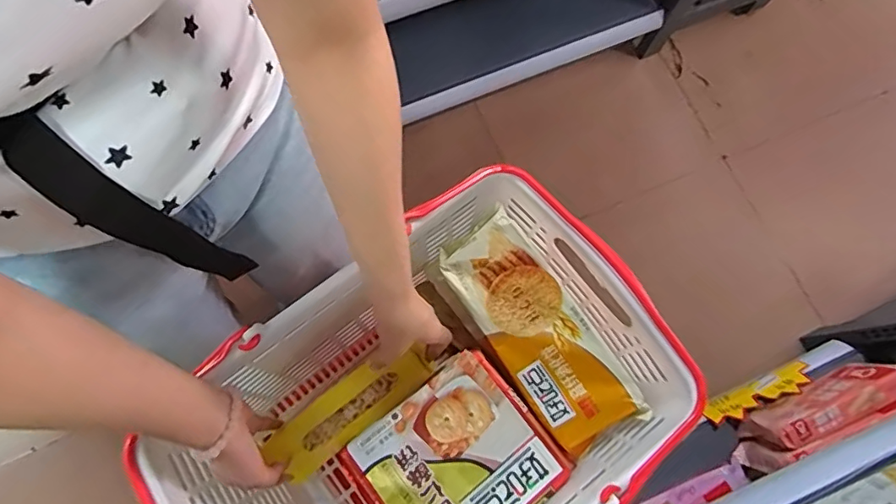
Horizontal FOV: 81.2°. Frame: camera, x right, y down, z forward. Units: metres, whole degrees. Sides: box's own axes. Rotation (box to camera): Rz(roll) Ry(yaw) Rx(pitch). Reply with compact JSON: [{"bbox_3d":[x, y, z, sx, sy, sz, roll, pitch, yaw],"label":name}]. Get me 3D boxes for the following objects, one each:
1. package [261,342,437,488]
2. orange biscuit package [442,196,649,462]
[{"bbox_3d":[-0.098,0.160,0.540,0.173,0.030,0.059,-34,78,-7],"label":"package"},{"bbox_3d":[0.093,0.081,0.531,0.098,0.043,0.237,-40,81,14],"label":"orange biscuit package"}]

